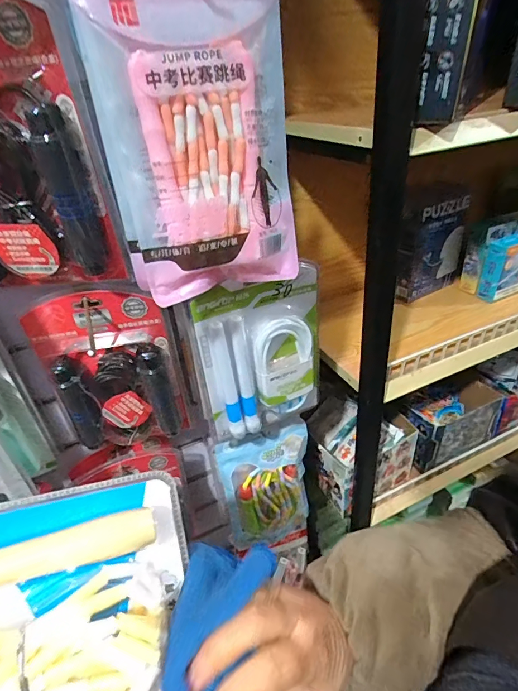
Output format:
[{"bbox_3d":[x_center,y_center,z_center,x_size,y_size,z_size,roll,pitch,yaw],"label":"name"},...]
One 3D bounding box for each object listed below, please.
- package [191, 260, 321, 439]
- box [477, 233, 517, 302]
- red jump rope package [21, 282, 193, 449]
[{"bbox_3d":[0.008,0.019,0.532,0.173,0.217,0.045,-20,35,-21],"label":"package"},{"bbox_3d":[0.552,-0.177,0.854,0.160,0.123,0.058,-20,35,-21],"label":"box"},{"bbox_3d":[-0.184,0.038,0.516,0.157,0.226,0.047,-9,33,-4],"label":"red jump rope package"}]

